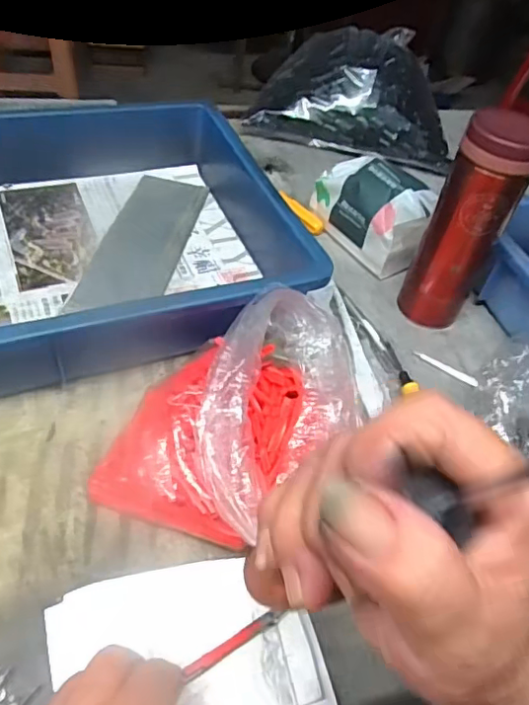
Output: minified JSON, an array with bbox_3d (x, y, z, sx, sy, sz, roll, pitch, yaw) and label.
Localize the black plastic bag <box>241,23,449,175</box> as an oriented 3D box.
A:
[{"bbox_3d":[0.119,-0.327,0.709,0.248,0.102,0.129,15,48,2],"label":"black plastic bag"}]

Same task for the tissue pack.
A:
[{"bbox_3d":[0.117,-0.144,0.577,0.071,0.078,0.129,-23,56,-29],"label":"tissue pack"}]

